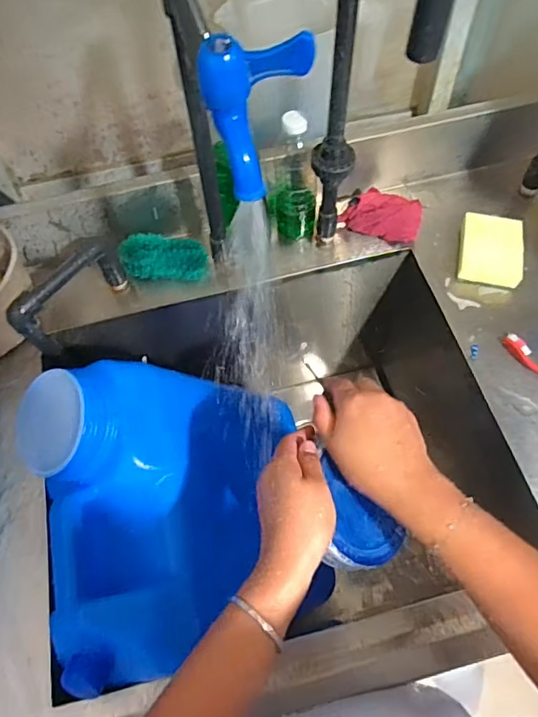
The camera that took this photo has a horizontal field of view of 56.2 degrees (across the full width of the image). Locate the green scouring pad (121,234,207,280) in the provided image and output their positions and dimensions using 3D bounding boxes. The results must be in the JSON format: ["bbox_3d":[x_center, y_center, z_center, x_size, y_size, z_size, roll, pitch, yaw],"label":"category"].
[{"bbox_3d":[-0.144,-0.136,0.693,0.117,0.036,0.059,7,62,7],"label":"green scouring pad"}]

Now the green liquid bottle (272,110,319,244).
[{"bbox_3d":[0.035,-0.233,0.665,0.062,0.179,0.067,-1,61,3],"label":"green liquid bottle"}]

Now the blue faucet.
[{"bbox_3d":[-0.009,-0.152,0.304,0.059,0.077,0.062,-23,62,-9],"label":"blue faucet"}]

